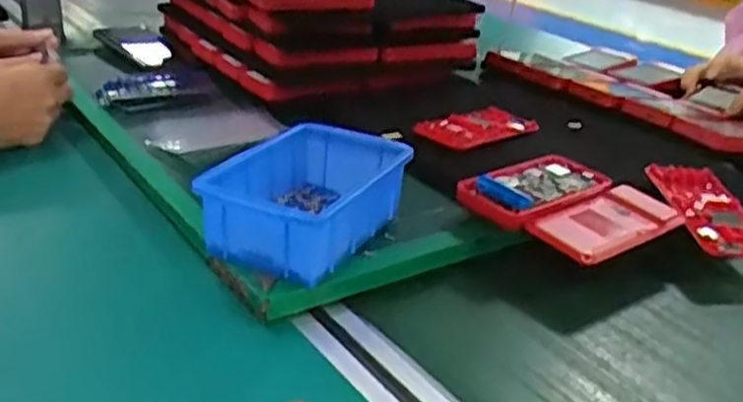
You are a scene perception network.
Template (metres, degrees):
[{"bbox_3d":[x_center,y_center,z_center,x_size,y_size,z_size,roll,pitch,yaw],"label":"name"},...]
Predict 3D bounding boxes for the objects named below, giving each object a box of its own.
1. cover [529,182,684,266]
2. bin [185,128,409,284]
[{"bbox_3d":[0.173,0.017,0.566,0.127,0.014,0.058,-16,33,-37],"label":"cover"},{"bbox_3d":[-0.044,0.002,0.541,0.097,0.065,0.148,15,27,20],"label":"bin"}]

